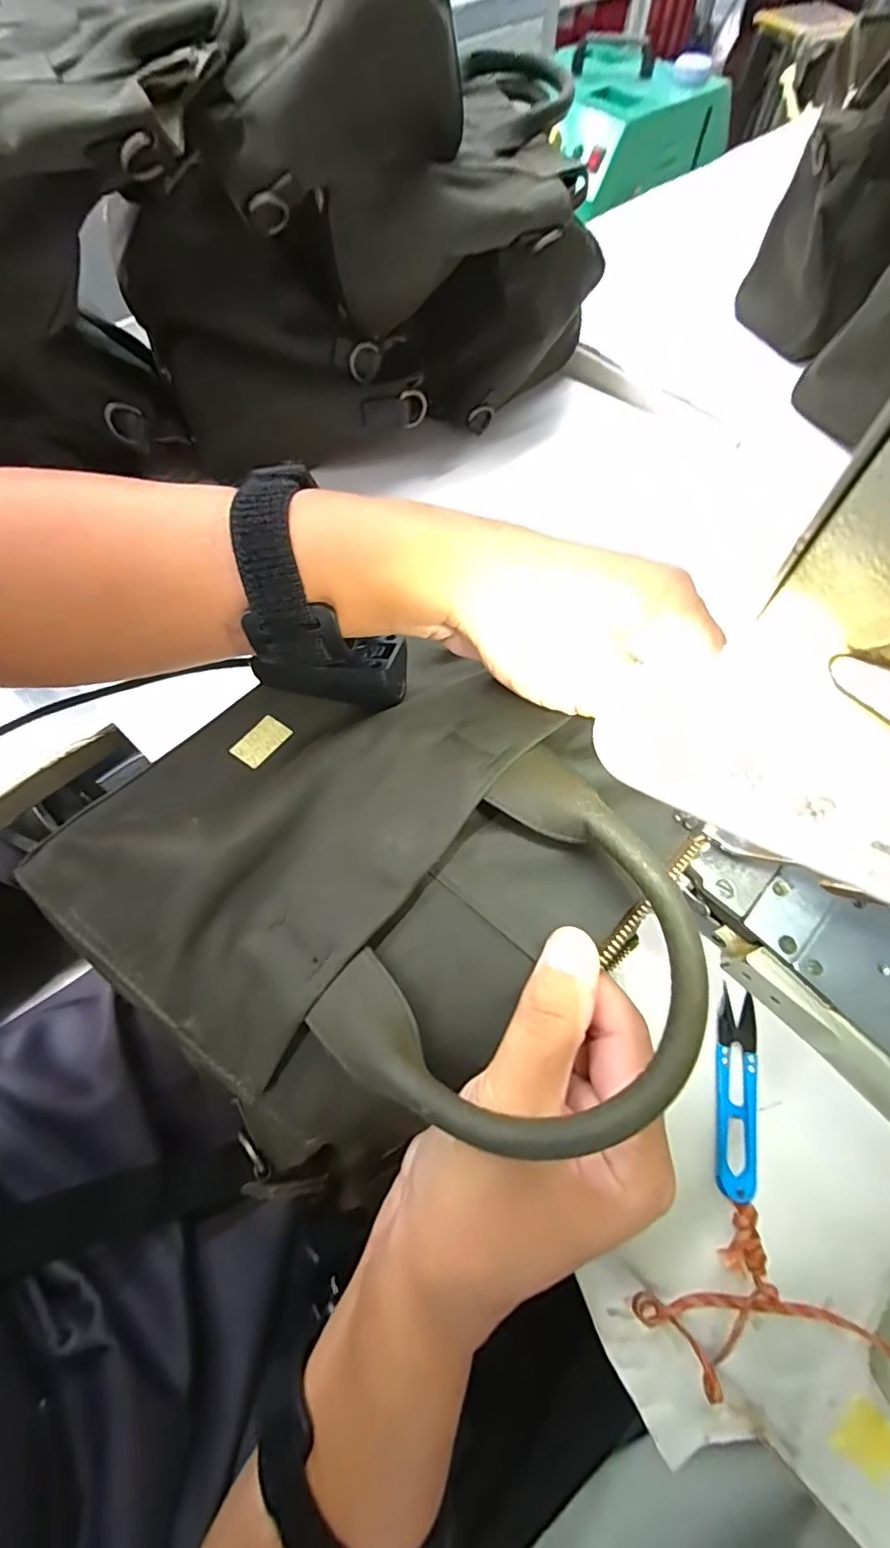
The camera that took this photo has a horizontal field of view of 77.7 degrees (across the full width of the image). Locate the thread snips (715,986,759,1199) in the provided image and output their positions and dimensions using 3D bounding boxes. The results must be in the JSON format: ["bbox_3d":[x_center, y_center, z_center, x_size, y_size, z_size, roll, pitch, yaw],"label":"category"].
[{"bbox_3d":[0.158,0.169,0.296,0.023,0.009,0.098,10,64,5],"label":"thread snips"}]

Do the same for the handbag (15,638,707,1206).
[{"bbox_3d":[-0.033,0.045,0.226,0.219,0.096,0.227,-37,69,-16],"label":"handbag"}]

